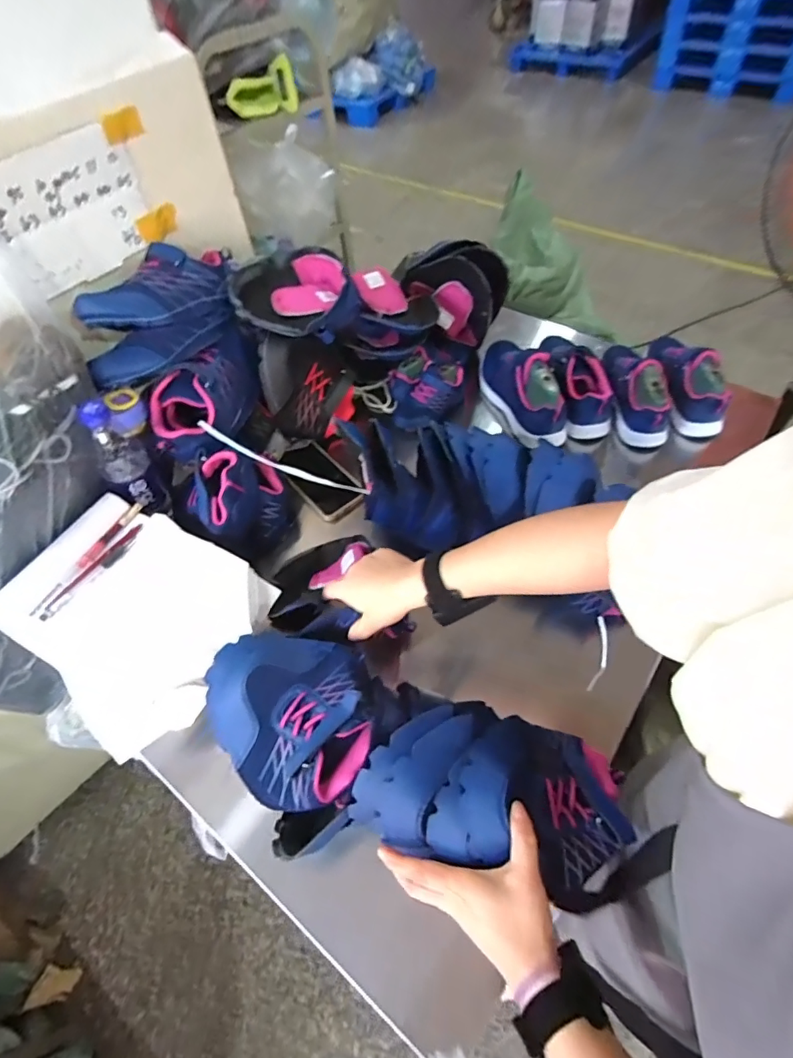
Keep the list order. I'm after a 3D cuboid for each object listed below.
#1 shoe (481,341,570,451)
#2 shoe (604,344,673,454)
[{"bbox_3d":[0.206,-0.243,0.821,0.078,0.107,0.228,-18,56,-8],"label":"shoe"},{"bbox_3d":[0.376,-0.230,0.796,0.062,0.103,0.205,-9,55,-2],"label":"shoe"}]

